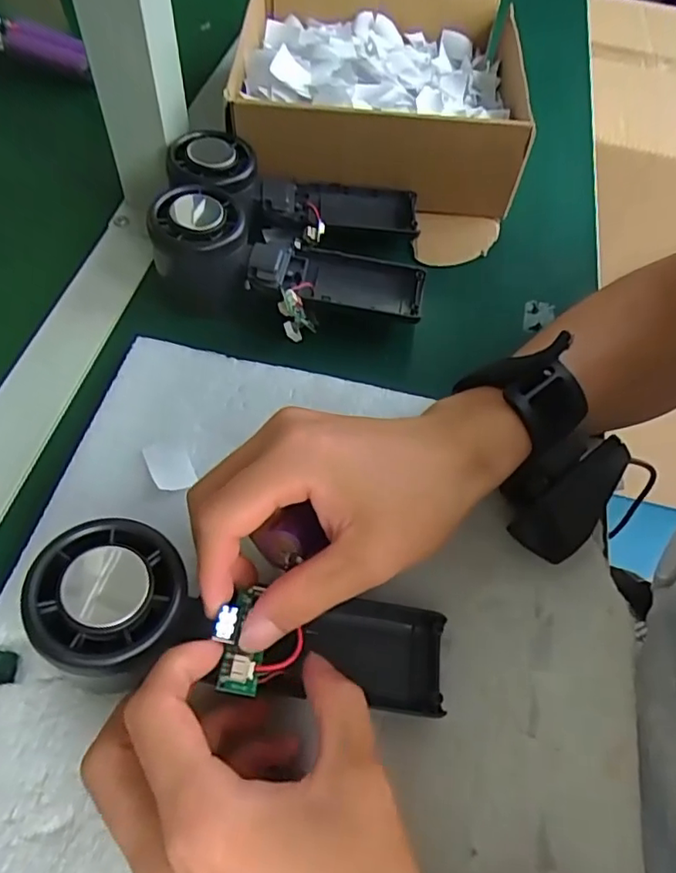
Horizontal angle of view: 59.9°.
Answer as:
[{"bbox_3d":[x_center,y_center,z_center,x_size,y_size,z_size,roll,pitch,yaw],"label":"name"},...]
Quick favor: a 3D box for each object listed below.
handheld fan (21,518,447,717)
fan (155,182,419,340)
[{"bbox_3d":[-0.033,0.076,0.228,0.162,0.026,0.054,19,55,-18],"label":"handheld fan"},{"bbox_3d":[-0.029,-0.100,0.345,0.157,0.049,0.062,11,57,2],"label":"fan"}]

